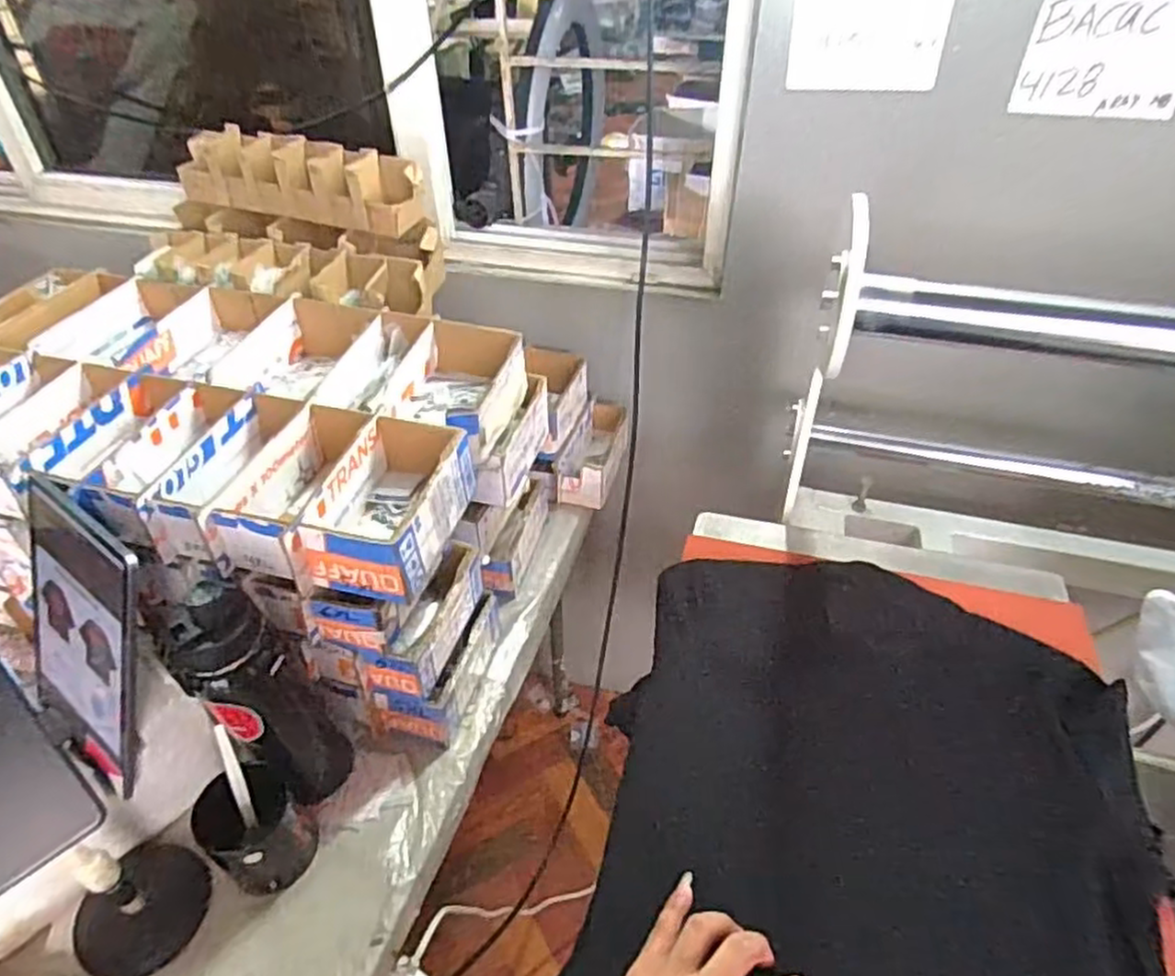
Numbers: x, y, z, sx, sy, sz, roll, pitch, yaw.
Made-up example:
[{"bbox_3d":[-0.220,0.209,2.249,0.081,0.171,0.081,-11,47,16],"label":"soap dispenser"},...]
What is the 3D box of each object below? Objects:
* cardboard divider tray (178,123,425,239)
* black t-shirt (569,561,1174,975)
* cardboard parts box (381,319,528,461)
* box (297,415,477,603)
[{"bbox_3d":[-0.383,-0.408,0.951,0.351,0.076,0.091,14,42,13],"label":"cardboard divider tray"},{"bbox_3d":[0.204,0.306,0.579,0.411,0.151,0.501,16,43,15],"label":"black t-shirt"},{"bbox_3d":[-0.141,-0.103,0.760,0.119,0.066,0.159,12,42,11],"label":"cardboard parts box"},{"bbox_3d":[-0.166,0.007,0.638,0.099,0.067,0.187,10,42,8],"label":"box"}]

